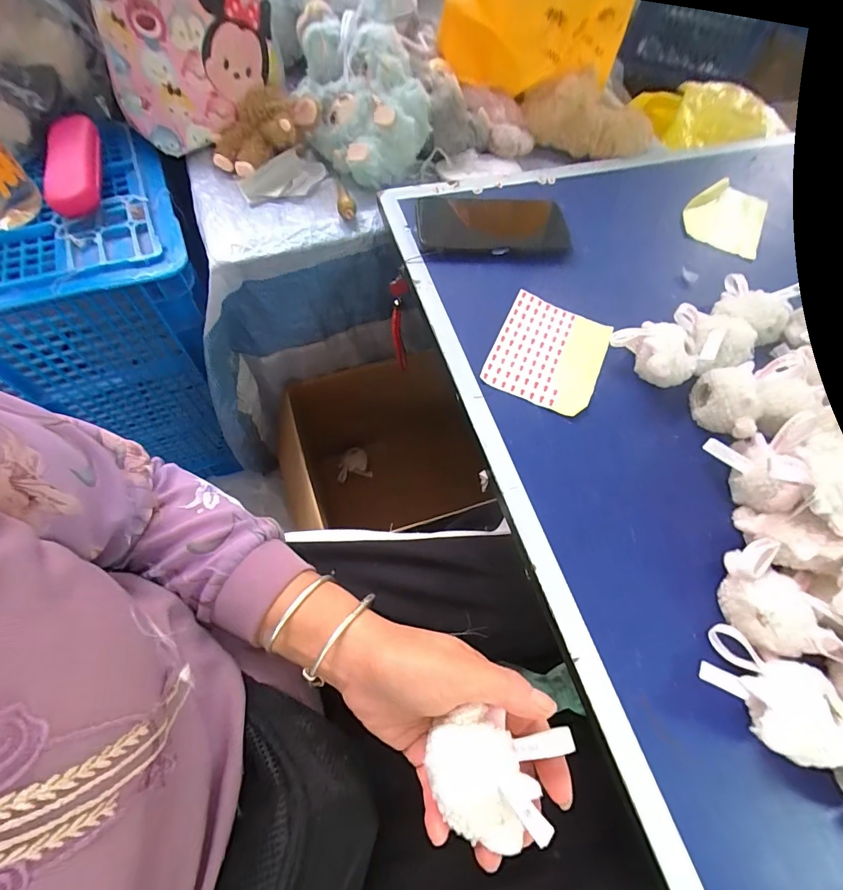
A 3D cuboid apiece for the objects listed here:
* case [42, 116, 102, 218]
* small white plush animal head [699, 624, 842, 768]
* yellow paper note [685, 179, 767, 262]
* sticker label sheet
[{"bbox_3d":[-0.381,-0.304,0.459,0.049,0.040,0.107,9,94,1],"label":"case"},{"bbox_3d":[0.227,0.160,0.268,0.066,0.046,0.064,1,65,-3],"label":"small white plush animal head"},{"bbox_3d":[0.368,-0.277,0.507,0.091,0.011,0.113,26,66,9],"label":"yellow paper note"},{"bbox_3d":[0.123,-0.089,0.401,0.099,0.005,0.117,24,66,8],"label":"sticker label sheet"}]

